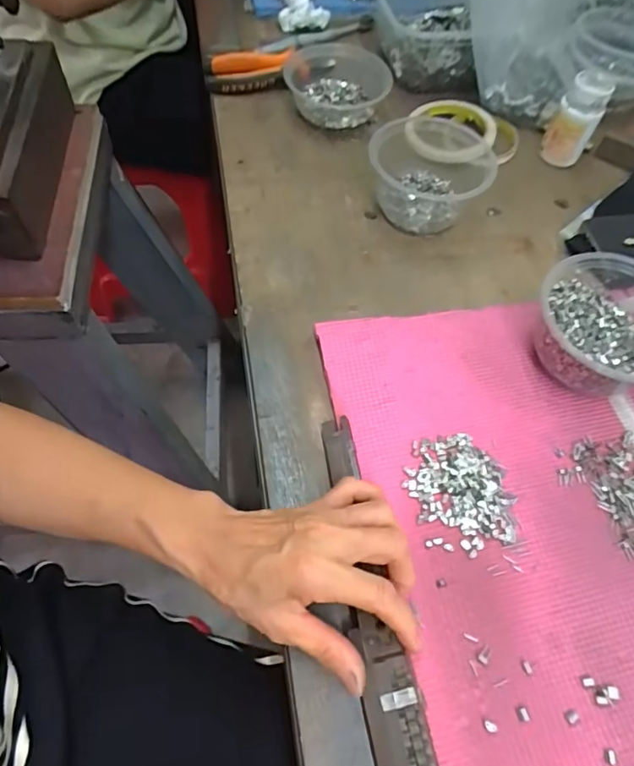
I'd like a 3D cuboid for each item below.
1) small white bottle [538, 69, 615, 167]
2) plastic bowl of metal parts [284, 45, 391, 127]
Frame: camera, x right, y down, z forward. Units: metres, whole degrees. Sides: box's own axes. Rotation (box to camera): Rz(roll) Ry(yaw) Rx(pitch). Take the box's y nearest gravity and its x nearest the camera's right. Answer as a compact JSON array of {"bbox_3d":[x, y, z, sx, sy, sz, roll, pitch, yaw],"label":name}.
[{"bbox_3d":[0.267,-0.270,0.539,0.041,0.073,0.035,34,65,16],"label":"small white bottle"},{"bbox_3d":[0.023,-0.332,0.580,0.116,0.045,0.122,1,60,-2],"label":"plastic bowl of metal parts"}]

